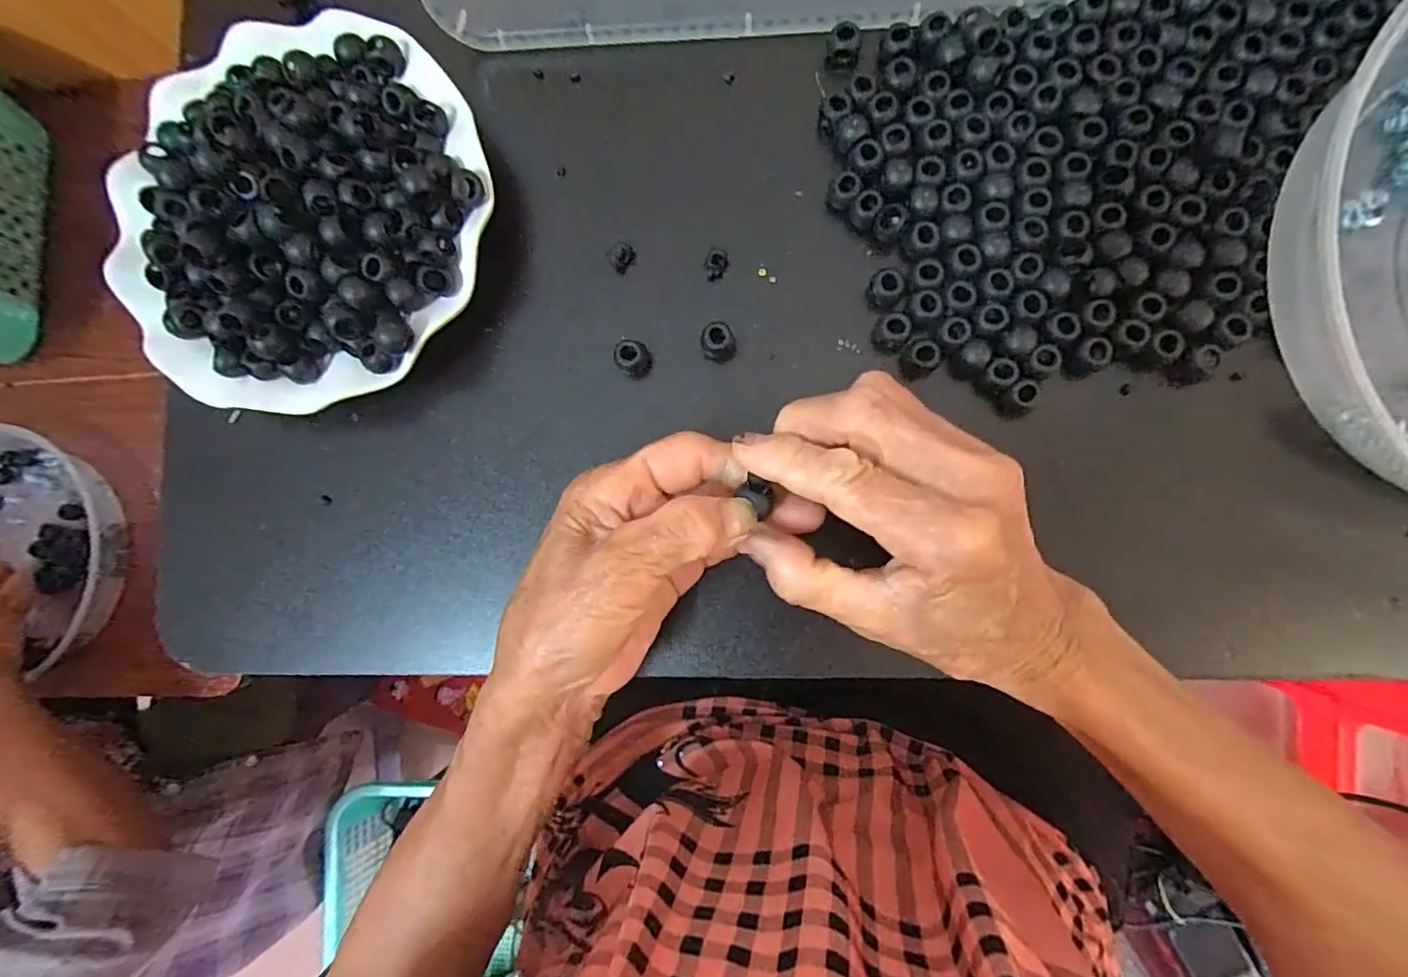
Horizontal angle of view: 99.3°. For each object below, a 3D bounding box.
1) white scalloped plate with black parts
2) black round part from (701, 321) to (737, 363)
[{"bbox_3d":[-0.183,-0.124,0.272,0.164,0.061,0.169,0,89,7],"label":"white scalloped plate with black parts"},{"bbox_3d":[0.007,-0.066,0.270,0.015,0.012,0.015,1,89,7],"label":"black round part"}]

